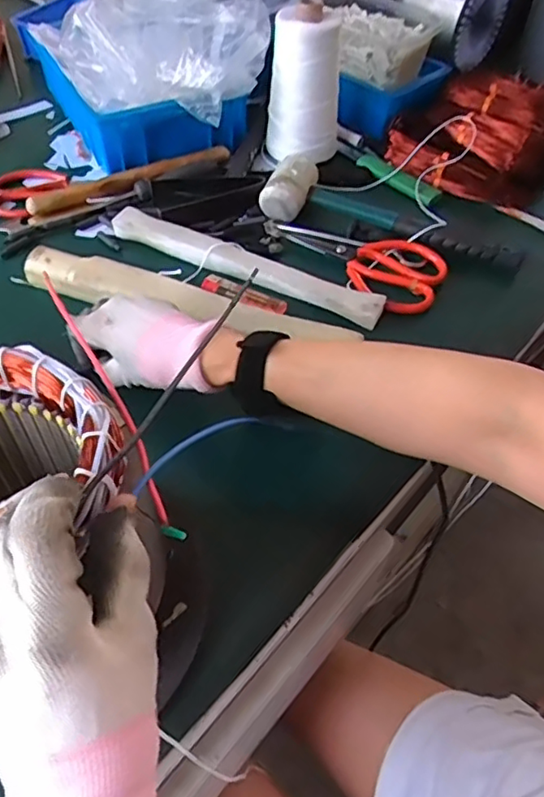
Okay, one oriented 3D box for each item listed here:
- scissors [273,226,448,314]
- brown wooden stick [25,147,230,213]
[{"bbox_3d":[0.099,-0.155,0.634,0.187,0.017,0.093,37,59,25],"label":"scissors"},{"bbox_3d":[-0.162,-0.253,0.696,0.241,0.024,0.028,-19,54,-16],"label":"brown wooden stick"}]

